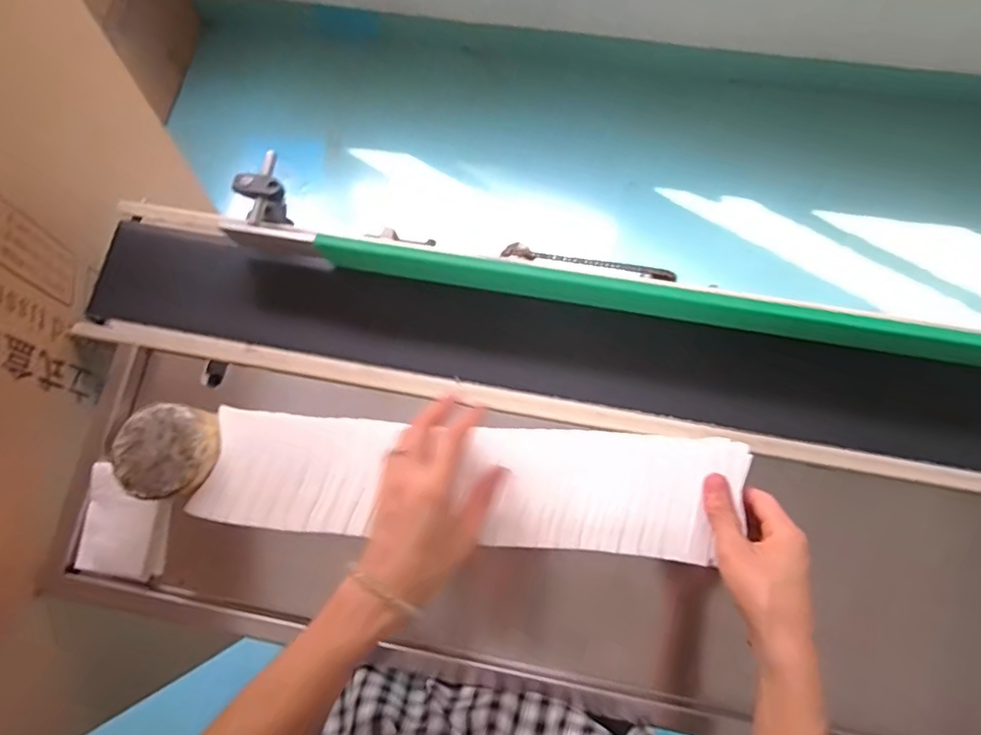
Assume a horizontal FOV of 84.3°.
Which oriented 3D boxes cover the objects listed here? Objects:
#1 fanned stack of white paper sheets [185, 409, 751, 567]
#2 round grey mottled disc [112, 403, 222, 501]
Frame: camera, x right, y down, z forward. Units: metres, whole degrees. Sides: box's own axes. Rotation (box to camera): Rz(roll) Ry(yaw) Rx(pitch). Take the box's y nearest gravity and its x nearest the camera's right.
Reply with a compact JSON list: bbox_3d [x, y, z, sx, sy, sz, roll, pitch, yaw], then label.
[{"bbox_3d":[-0.018,0.098,0.464,0.455,0.014,0.098,4,75,3],"label":"fanned stack of white paper sheets"},{"bbox_3d":[-0.278,0.073,0.468,0.077,0.028,0.076,-1,75,2],"label":"round grey mottled disc"}]

